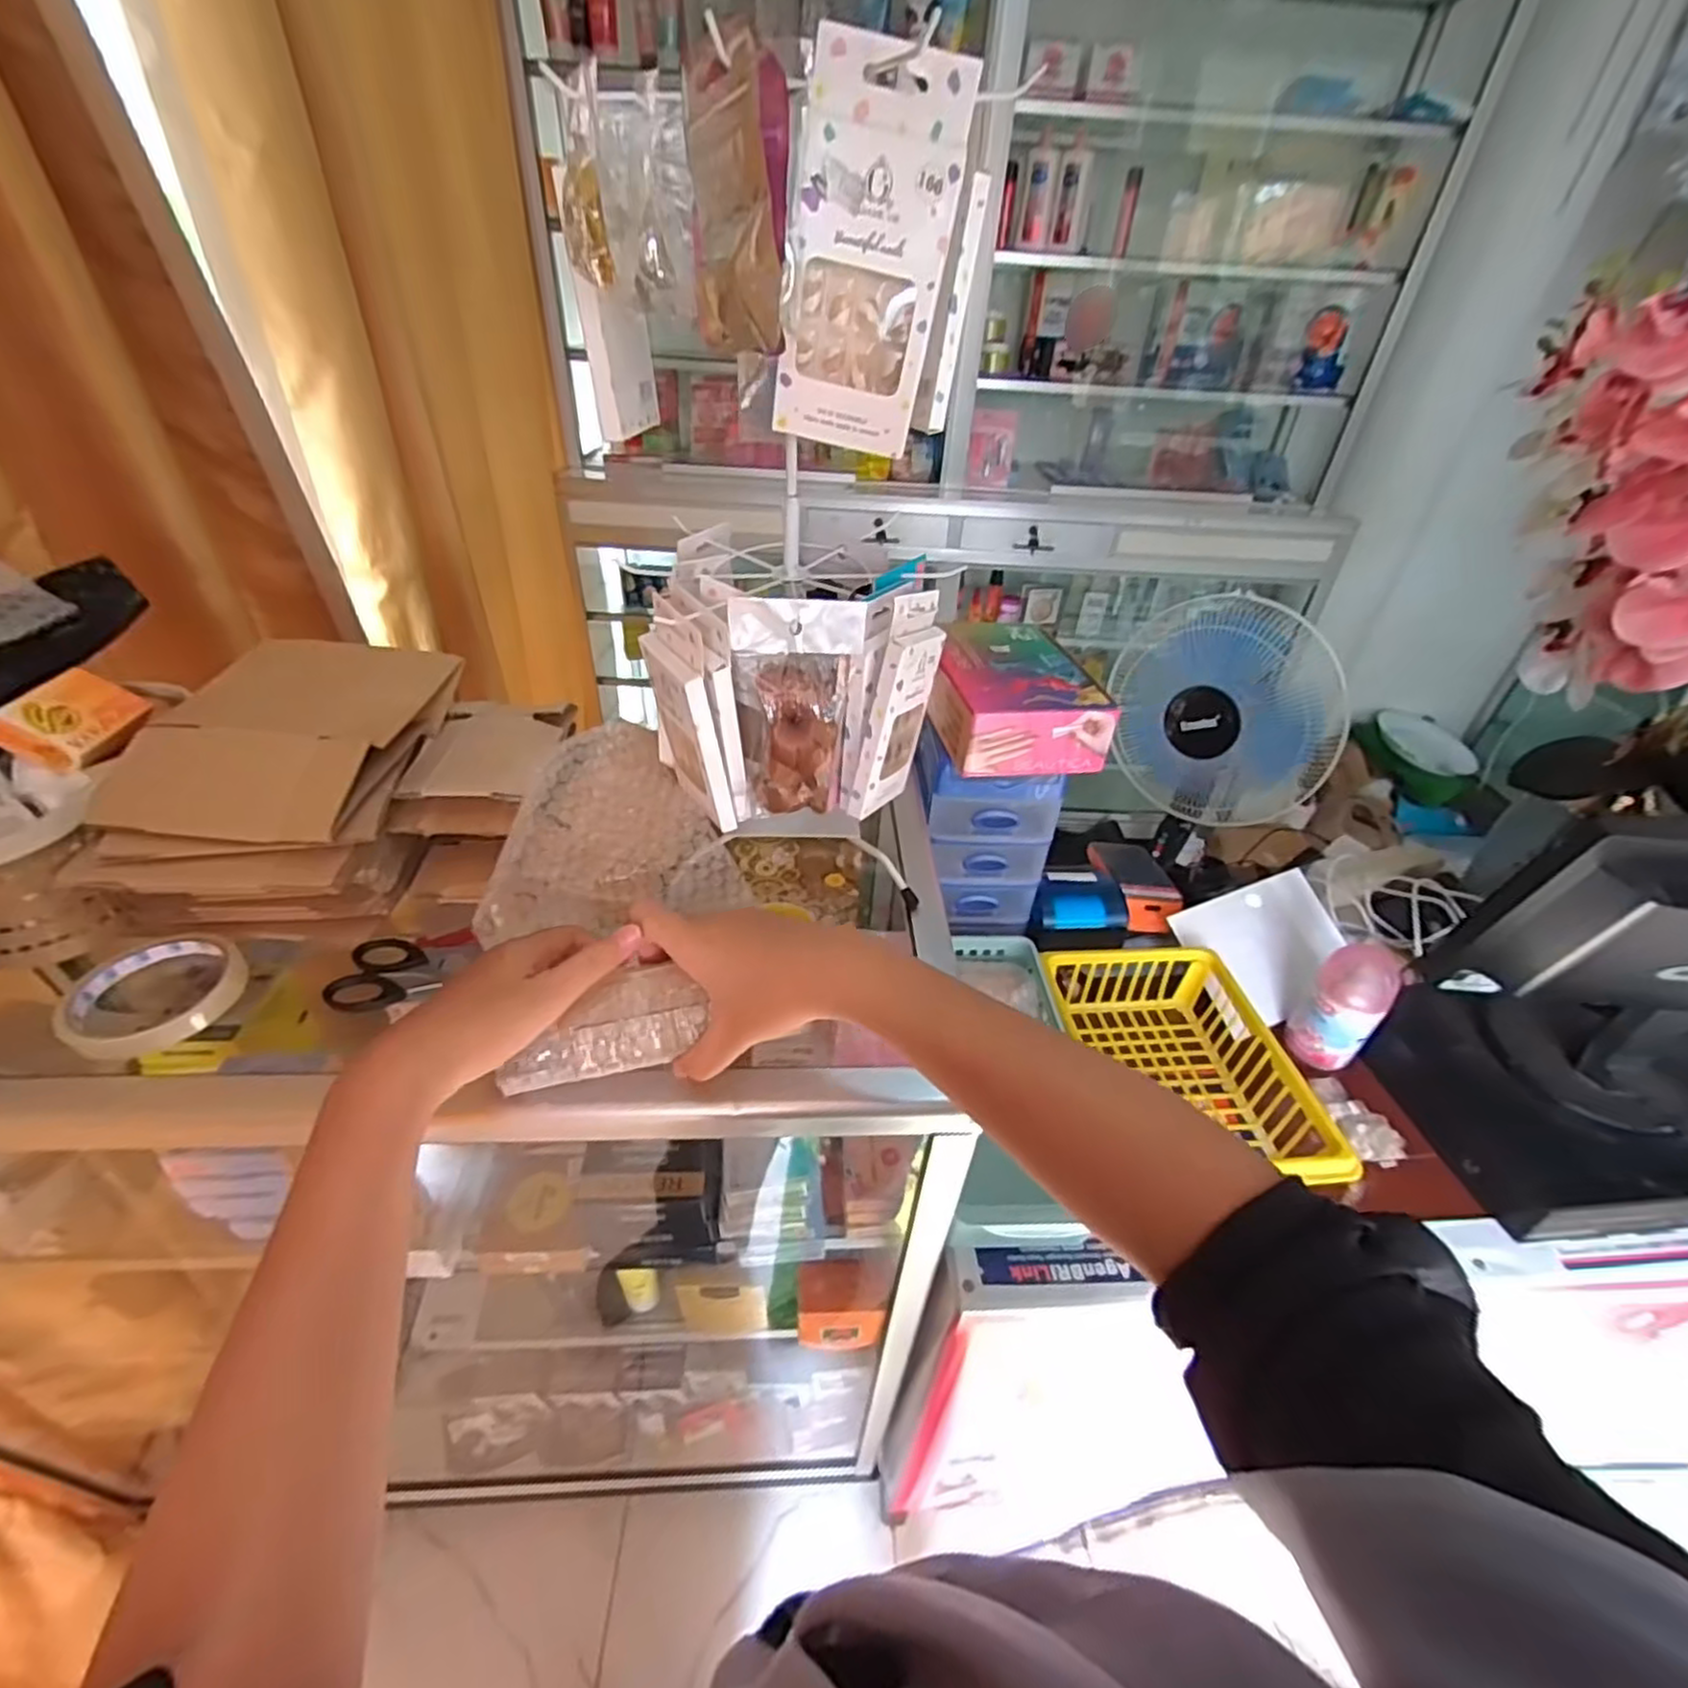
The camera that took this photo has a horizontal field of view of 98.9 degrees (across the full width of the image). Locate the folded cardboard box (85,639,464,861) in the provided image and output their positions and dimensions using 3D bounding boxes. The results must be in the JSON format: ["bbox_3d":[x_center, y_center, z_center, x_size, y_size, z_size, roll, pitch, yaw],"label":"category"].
[{"bbox_3d":[-0.390,-0.076,0.514,0.160,0.054,0.213,8,57,-4],"label":"folded cardboard box"}]

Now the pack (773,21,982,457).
[{"bbox_3d":[0.010,-0.261,0.327,0.076,0.139,0.022,2,38,-2],"label":"pack"}]

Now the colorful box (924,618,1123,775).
[{"bbox_3d":[0.165,-0.149,0.721,0.135,0.072,0.187,-2,38,-7],"label":"colorful box"}]

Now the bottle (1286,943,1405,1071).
[{"bbox_3d":[0.522,0.167,0.754,0.074,0.134,0.067,-28,47,-34],"label":"bottle"}]

